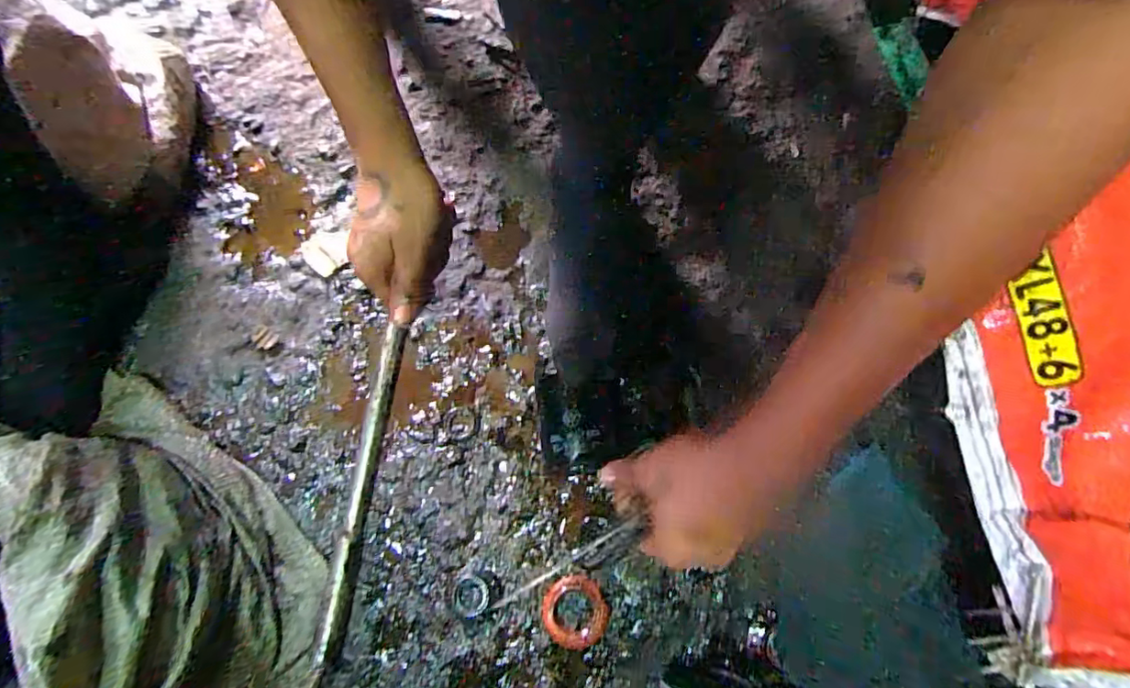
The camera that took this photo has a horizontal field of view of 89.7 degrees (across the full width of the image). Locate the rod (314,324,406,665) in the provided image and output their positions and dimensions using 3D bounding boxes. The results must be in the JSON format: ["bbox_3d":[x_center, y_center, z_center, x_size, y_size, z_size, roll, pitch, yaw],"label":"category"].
[{"bbox_3d":[-0.130,0.087,0.366,0.013,0.010,0.206,5,70,1],"label":"rod"}]

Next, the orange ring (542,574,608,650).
[{"bbox_3d":[0.008,0.224,0.475,0.053,0.004,0.057,0,77,0],"label":"orange ring"}]

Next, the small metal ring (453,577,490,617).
[{"bbox_3d":[-0.079,0.213,0.479,0.030,0.004,0.030,0,77,0],"label":"small metal ring"}]

